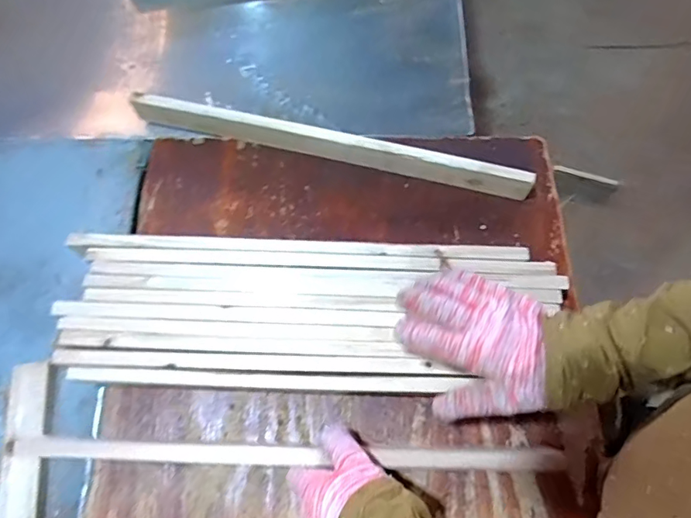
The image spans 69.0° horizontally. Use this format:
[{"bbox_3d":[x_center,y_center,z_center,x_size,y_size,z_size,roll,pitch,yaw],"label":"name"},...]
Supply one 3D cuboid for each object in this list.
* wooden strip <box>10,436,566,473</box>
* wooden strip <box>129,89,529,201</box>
[{"bbox_3d":[-0.067,0.184,0.475,0.517,0.042,0.024,1,68,2],"label":"wooden strip"},{"bbox_3d":[-0.026,-0.141,0.612,0.490,0.045,0.017,13,69,7],"label":"wooden strip"}]

